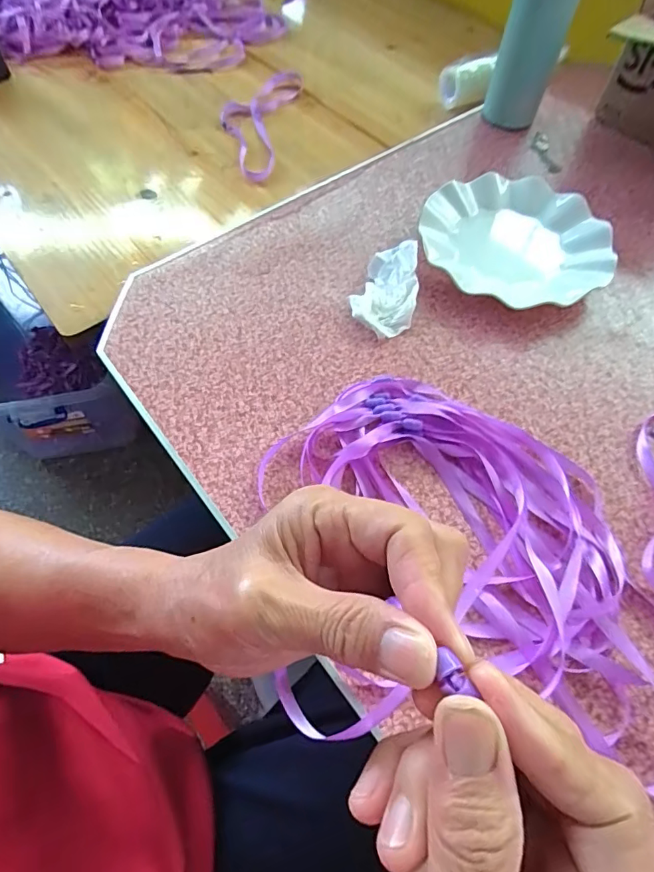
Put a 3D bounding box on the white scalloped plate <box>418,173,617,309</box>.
[{"bbox_3d":[0.190,-0.200,0.486,0.182,0.028,0.182,0,62,-1],"label":"white scalloped plate"}]

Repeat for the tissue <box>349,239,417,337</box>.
[{"bbox_3d":[0.056,-0.140,0.444,0.058,0.029,0.093,10,62,5],"label":"tissue"}]

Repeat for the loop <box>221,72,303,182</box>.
[{"bbox_3d":[-0.097,-0.431,0.641,0.090,0.030,0.232,11,62,5],"label":"loop"}]

